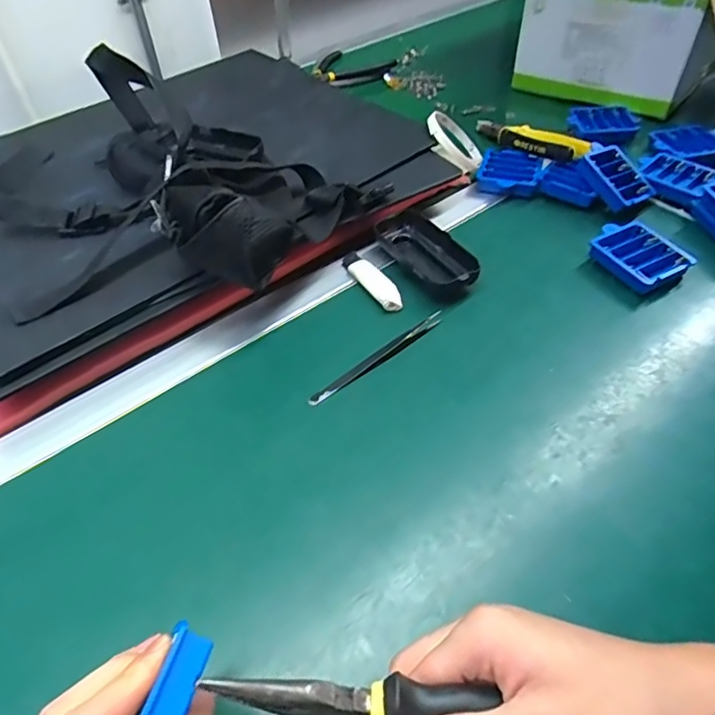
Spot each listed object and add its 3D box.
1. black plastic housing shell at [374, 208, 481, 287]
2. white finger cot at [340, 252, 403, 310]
[{"bbox_3d":[0.062,-0.097,0.517,0.055,0.034,0.119,-28,53,-20],"label":"black plastic housing shell"},{"bbox_3d":[0.015,-0.070,0.507,0.023,0.012,0.087,-26,52,-18],"label":"white finger cot"}]

